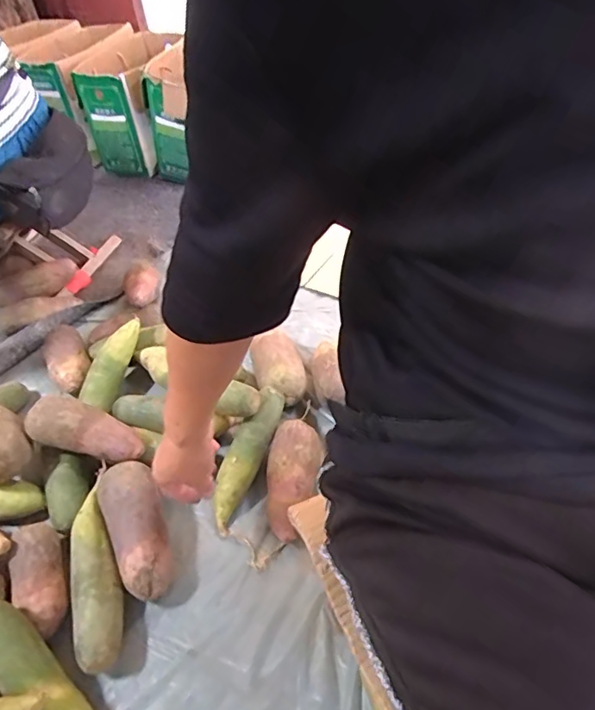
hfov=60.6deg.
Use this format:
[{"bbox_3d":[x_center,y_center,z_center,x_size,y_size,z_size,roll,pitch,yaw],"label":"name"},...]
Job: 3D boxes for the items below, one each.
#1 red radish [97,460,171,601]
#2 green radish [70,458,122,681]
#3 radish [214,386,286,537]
[{"bbox_3d":[-0.198,0.220,0.636,0.069,0.069,0.170,-23,47,-16],"label":"red radish"},{"bbox_3d":[-0.244,0.253,0.619,0.047,0.049,0.234,-17,46,-11],"label":"green radish"},{"bbox_3d":[-0.072,0.134,0.690,0.045,0.039,0.199,17,71,20],"label":"radish"}]

